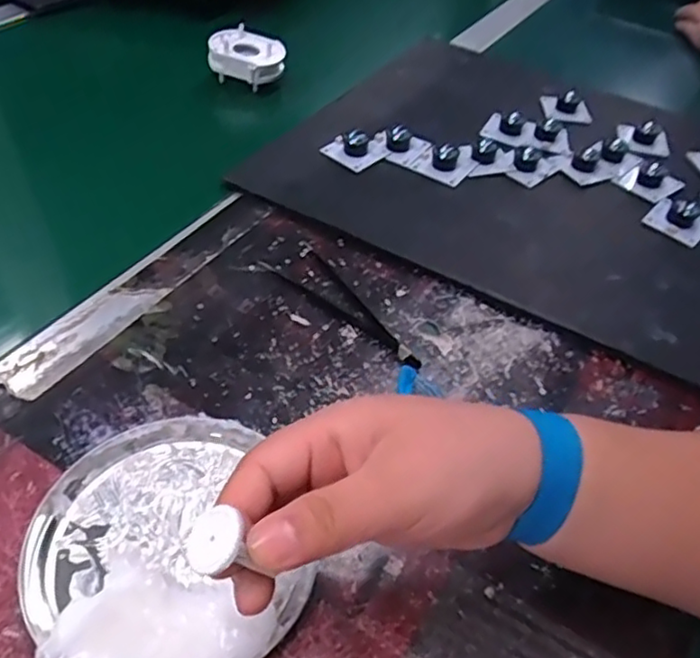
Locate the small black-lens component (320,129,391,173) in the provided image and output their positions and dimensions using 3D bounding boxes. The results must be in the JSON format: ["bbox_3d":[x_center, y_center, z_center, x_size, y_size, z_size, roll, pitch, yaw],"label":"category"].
[{"bbox_3d":[0.007,-0.154,0.535,0.044,0.022,0.043,-30,57,-30],"label":"small black-lens component"}]

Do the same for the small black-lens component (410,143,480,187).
[{"bbox_3d":[0.079,-0.142,0.528,0.044,0.021,0.047,27,50,17],"label":"small black-lens component"}]

